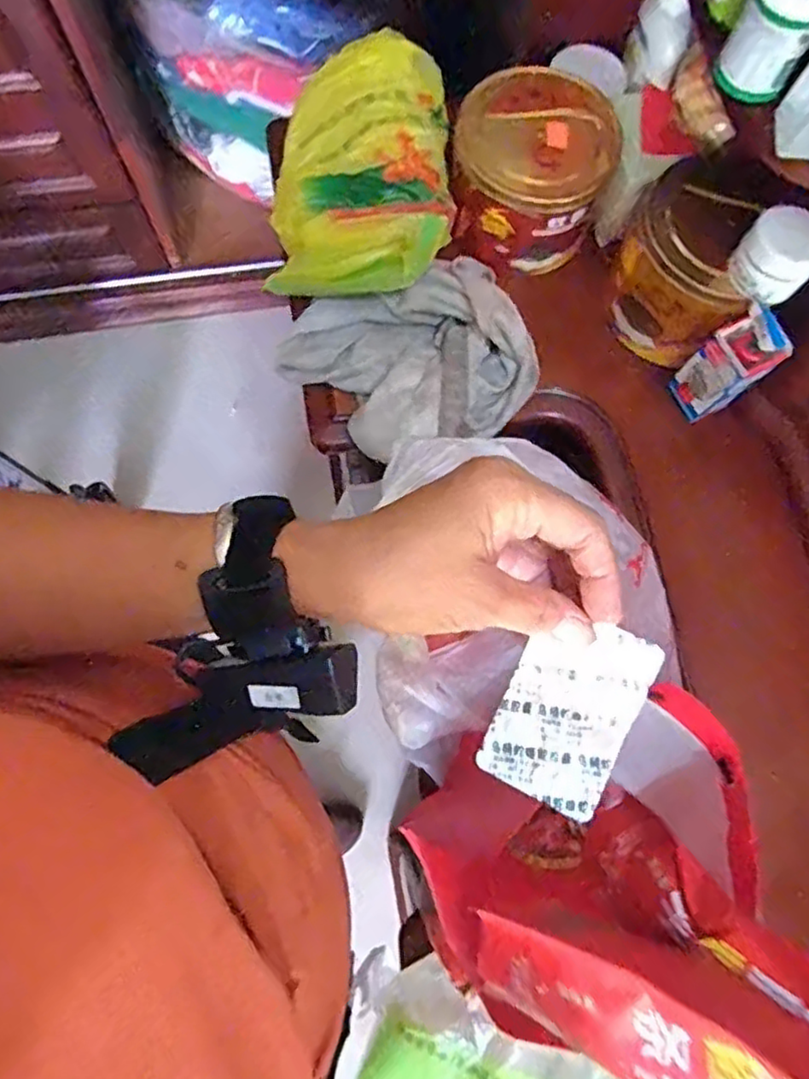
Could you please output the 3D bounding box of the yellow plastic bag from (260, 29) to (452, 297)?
[{"bbox_3d":[-0.033,-0.336,0.578,0.152,0.071,0.262,5,75,0],"label":"yellow plastic bag"}]

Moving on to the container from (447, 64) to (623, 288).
[{"bbox_3d":[0.111,-0.324,0.597,0.141,0.086,0.149,0,75,-2],"label":"container"}]

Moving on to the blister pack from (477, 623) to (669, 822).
[{"bbox_3d":[0.076,0.079,0.312,0.057,0.012,0.086,25,90,19],"label":"blister pack"}]

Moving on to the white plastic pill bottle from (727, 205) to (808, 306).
[{"bbox_3d":[0.273,-0.207,0.487,0.055,0.041,0.050,42,78,9],"label":"white plastic pill bottle"}]

